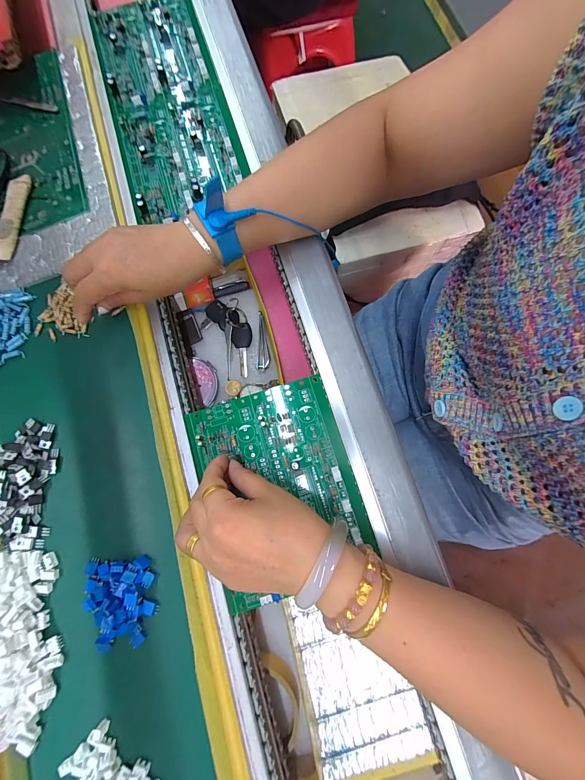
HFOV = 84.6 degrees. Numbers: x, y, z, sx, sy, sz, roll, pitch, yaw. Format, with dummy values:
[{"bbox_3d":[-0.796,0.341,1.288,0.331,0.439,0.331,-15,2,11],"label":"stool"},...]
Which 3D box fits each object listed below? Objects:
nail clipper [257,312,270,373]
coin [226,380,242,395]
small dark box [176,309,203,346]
[{"bbox_3d":[-0.036,-0.060,0.401,0.016,0.012,0.074,-1,78,2],"label":"nail clipper"},{"bbox_3d":[-0.072,-0.003,0.391,0.019,0.004,0.021,-19,75,-1],"label":"coin"},{"bbox_3d":[-0.132,-0.080,0.409,0.022,0.005,0.046,-23,78,-2],"label":"small dark box"}]

